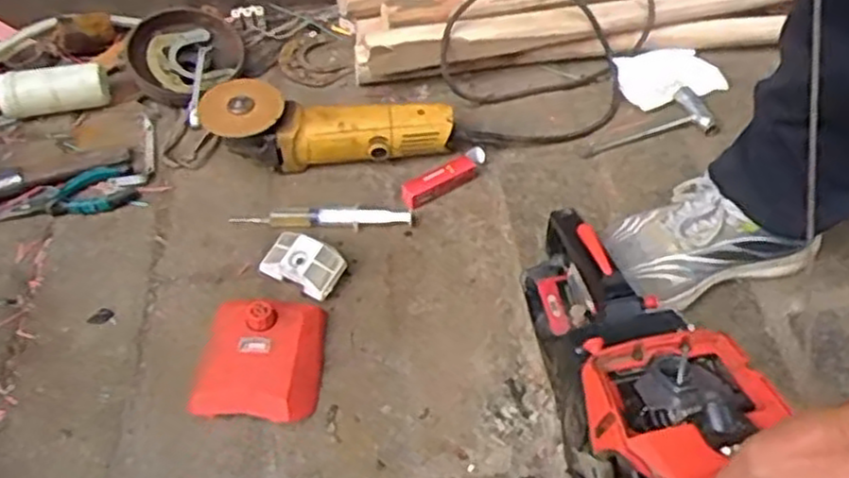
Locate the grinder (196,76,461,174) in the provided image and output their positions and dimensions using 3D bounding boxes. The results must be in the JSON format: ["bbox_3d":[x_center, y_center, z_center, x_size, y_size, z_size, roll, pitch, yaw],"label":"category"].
[{"bbox_3d":[-0.106,-0.126,0.851,0.273,0.088,0.087,0,52,0],"label":"grinder"}]

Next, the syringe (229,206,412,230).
[{"bbox_3d":[-0.113,-0.023,0.808,0.195,0.015,0.021,2,52,1],"label":"syringe"}]

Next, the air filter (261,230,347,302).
[{"bbox_3d":[-0.122,0.026,0.759,0.084,0.038,0.055,23,56,17],"label":"air filter"}]

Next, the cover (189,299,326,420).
[{"bbox_3d":[-0.150,0.107,0.689,0.113,0.043,0.125,6,53,5],"label":"cover"}]

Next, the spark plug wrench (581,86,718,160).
[{"bbox_3d":[0.274,-0.126,0.888,0.166,0.028,0.071,-27,57,-19],"label":"spark plug wrench"}]

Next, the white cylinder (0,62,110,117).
[{"bbox_3d":[-0.457,-0.186,0.918,0.128,0.052,0.041,-13,53,-10],"label":"white cylinder"}]

